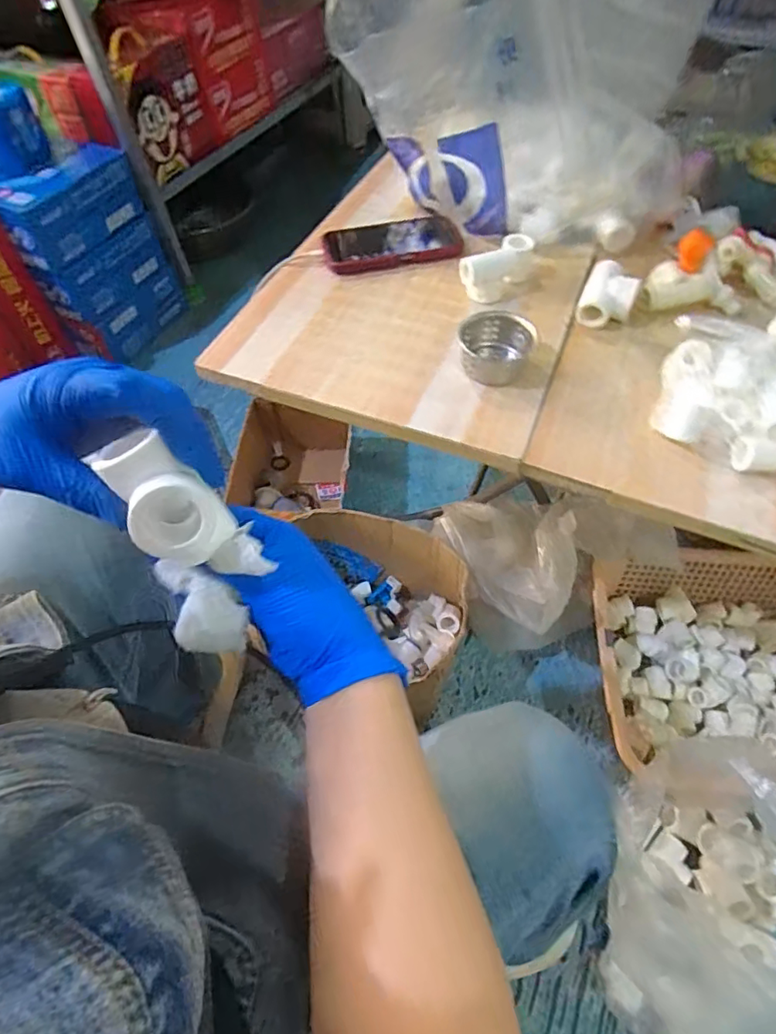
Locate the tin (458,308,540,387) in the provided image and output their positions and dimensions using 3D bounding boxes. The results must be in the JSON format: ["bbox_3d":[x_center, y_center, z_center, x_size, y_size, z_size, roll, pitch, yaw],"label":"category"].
[{"bbox_3d":[0.106,-0.168,0.533,0.070,0.037,0.068,-1,55,1],"label":"tin"}]

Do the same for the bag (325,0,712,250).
[{"bbox_3d":[0.143,-0.519,0.597,0.378,0.287,0.243,36,64,23],"label":"bag"}]

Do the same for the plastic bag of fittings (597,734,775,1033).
[{"bbox_3d":[0.351,0.426,0.597,0.256,0.152,0.266,-24,58,-14],"label":"plastic bag of fittings"}]

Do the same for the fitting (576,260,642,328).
[{"bbox_3d":[0.235,-0.235,0.577,0.053,0.043,0.068,21,58,15],"label":"fitting"}]

